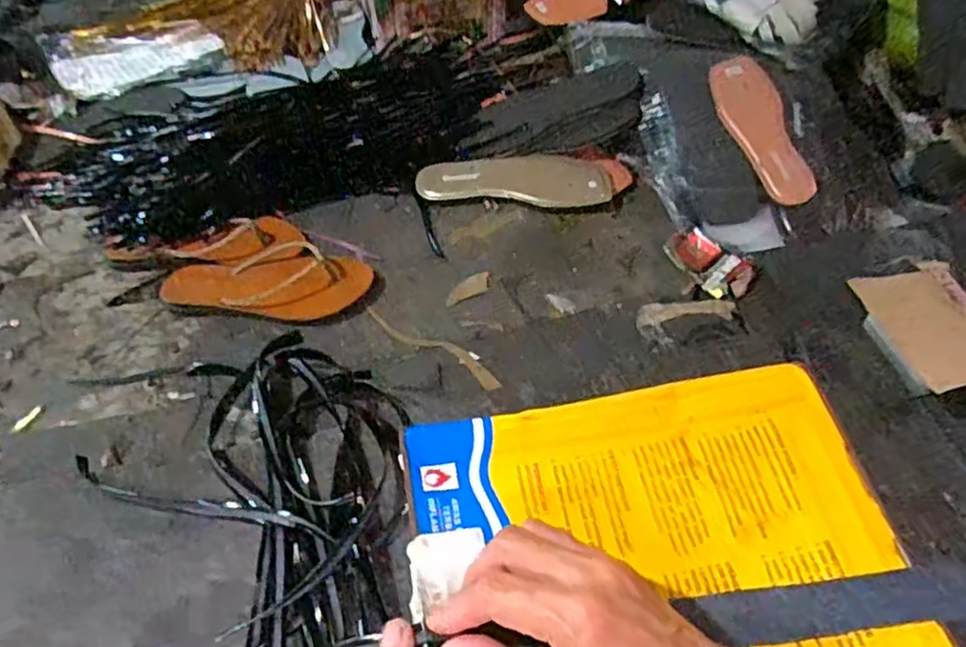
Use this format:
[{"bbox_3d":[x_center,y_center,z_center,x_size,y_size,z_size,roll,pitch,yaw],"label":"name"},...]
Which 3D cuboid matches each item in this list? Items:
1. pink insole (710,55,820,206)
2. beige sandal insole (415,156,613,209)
[{"bbox_3d":[0.368,-0.260,0.919,0.084,0.015,0.229,-12,70,-1],"label":"pink insole"},{"bbox_3d":[0.043,-0.195,0.950,0.266,0.033,0.078,1,50,-1],"label":"beige sandal insole"}]

